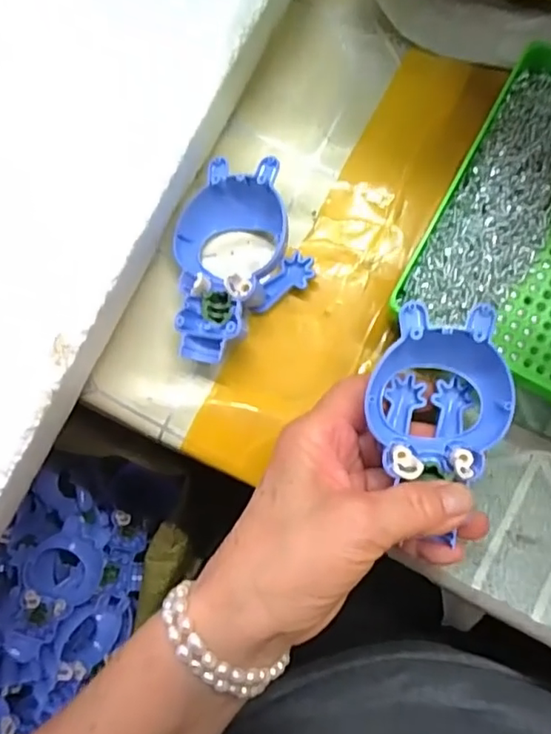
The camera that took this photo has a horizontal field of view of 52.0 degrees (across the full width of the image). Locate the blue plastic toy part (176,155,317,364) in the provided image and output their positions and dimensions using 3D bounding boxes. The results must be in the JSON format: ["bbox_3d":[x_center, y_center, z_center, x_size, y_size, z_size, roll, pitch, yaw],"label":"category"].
[{"bbox_3d":[-0.017,-0.055,0.289,0.067,0.029,0.100,-7,83,3],"label":"blue plastic toy part"}]

